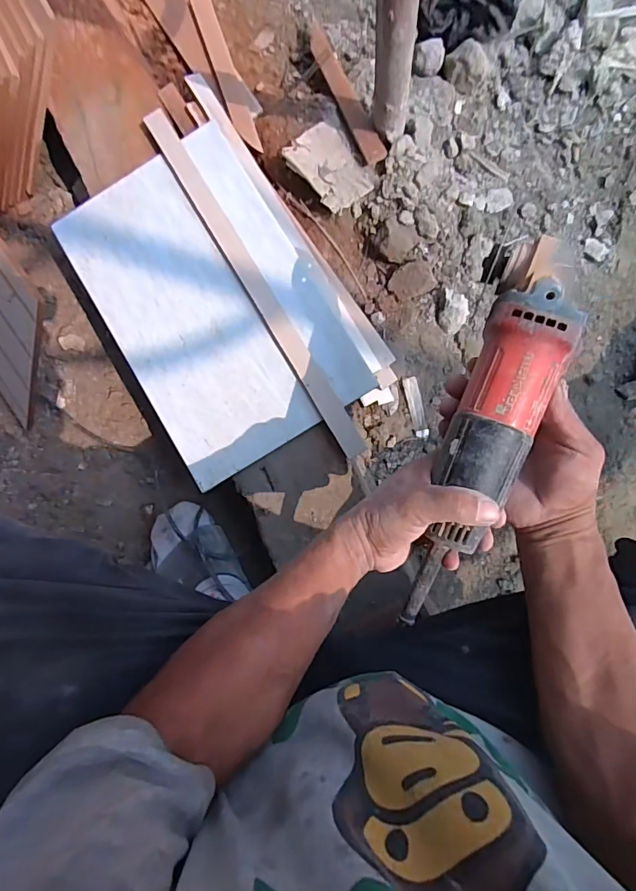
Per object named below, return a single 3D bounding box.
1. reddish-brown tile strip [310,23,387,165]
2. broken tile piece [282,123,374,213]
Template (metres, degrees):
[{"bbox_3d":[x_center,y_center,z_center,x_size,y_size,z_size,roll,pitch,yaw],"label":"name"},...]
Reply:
[{"bbox_3d":[0.035,-0.501,0.639,0.033,0.014,0.245,-21,79,1],"label":"reddish-brown tile strip"},{"bbox_3d":[0.017,-0.383,0.620,0.115,0.016,0.093,47,69,-5],"label":"broken tile piece"}]

